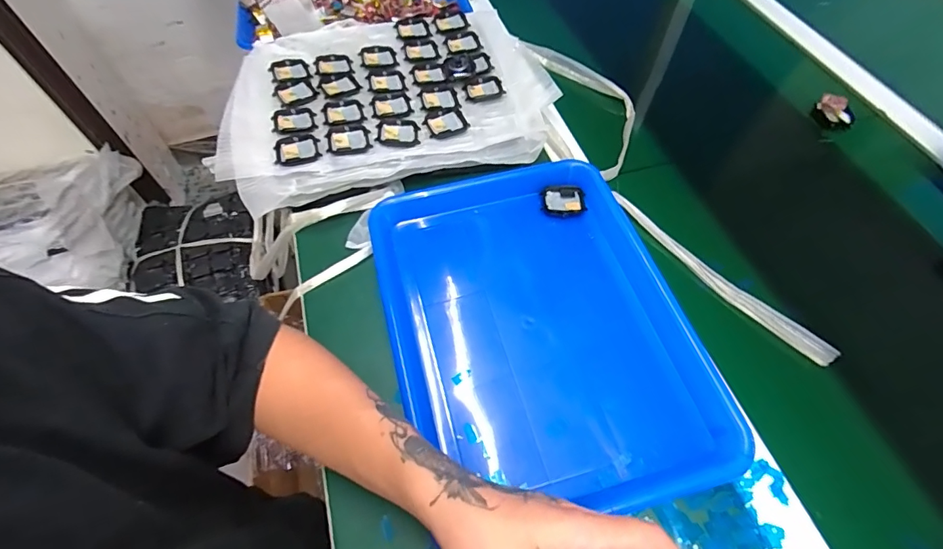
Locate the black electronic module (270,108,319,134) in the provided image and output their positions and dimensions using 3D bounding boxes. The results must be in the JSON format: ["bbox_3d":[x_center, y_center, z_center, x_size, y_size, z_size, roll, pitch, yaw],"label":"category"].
[{"bbox_3d":[-0.201,-0.173,0.519,0.047,0.010,0.041,-13,59,-7],"label":"black electronic module"}]

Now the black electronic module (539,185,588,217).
[{"bbox_3d":[0.098,-0.078,0.489,0.045,0.008,0.035,0,58,1],"label":"black electronic module"}]

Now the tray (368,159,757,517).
[{"bbox_3d":[0.056,0.042,0.419,0.258,0.049,0.336,-14,59,-8],"label":"tray"}]

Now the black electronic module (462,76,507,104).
[{"bbox_3d":[0.014,-0.223,0.549,0.046,0.008,0.032,-12,58,-6],"label":"black electronic module"}]

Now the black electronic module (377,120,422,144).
[{"bbox_3d":[-0.082,-0.159,0.508,0.046,0.007,0.030,-1,58,1],"label":"black electronic module"}]

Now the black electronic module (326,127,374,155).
[{"bbox_3d":[-0.134,-0.146,0.501,0.046,0.007,0.035,-8,58,-4],"label":"black electronic module"}]

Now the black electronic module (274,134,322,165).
[{"bbox_3d":[-0.189,-0.134,0.496,0.047,0.008,0.040,-12,58,-6],"label":"black electronic module"}]

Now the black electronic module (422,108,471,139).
[{"bbox_3d":[-0.028,-0.171,0.518,0.047,0.005,0.035,-24,60,-13],"label":"black electronic module"}]

